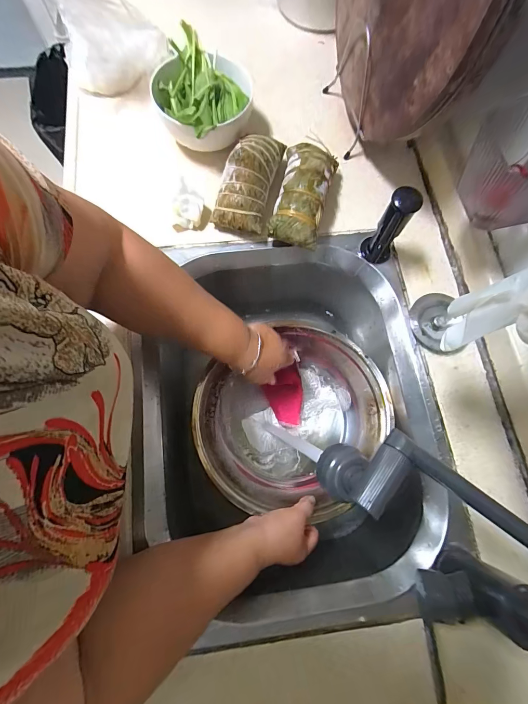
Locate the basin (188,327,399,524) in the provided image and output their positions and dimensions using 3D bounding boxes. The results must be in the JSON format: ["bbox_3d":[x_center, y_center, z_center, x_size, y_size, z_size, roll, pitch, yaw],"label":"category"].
[{"bbox_3d":[0.034,0.092,0.515,0.253,0.110,0.277,0,77,-2],"label":"basin"}]

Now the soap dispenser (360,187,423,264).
[{"bbox_3d":[0.177,-0.172,0.442,0.042,0.117,0.036,30,76,6],"label":"soap dispenser"}]

